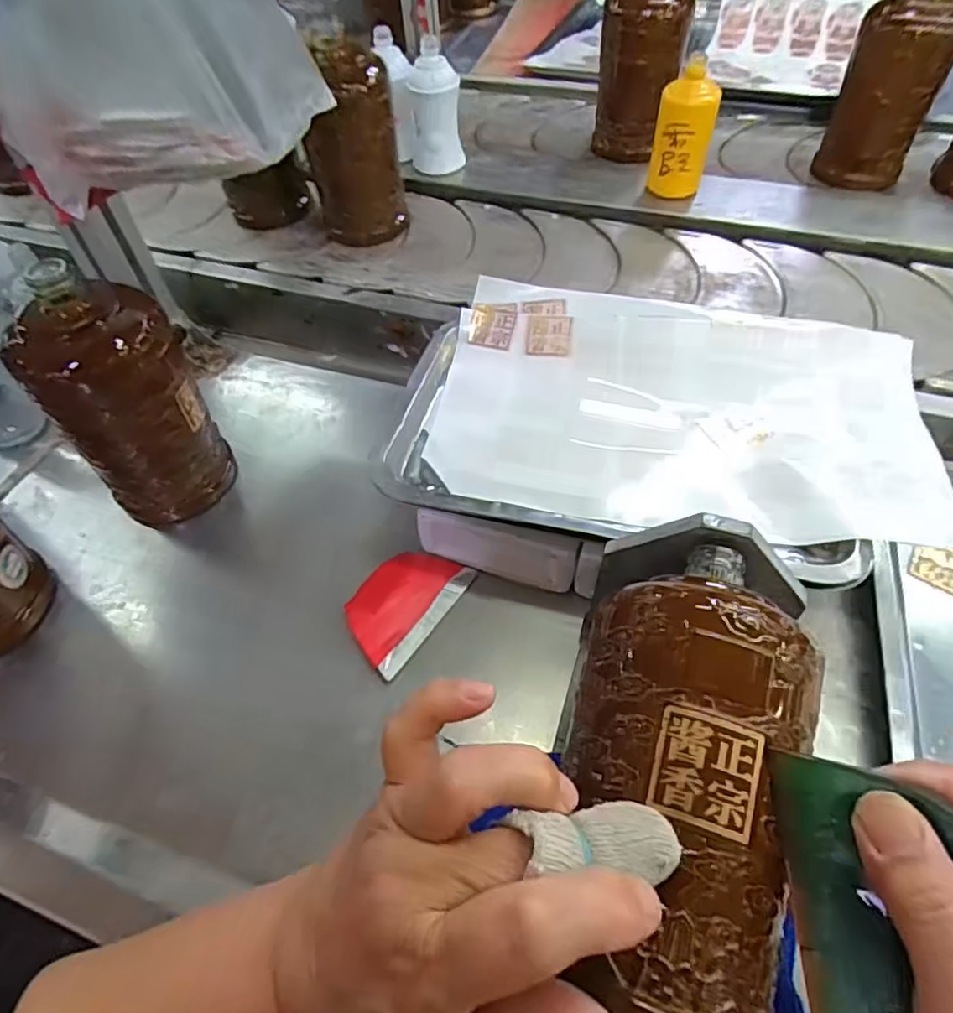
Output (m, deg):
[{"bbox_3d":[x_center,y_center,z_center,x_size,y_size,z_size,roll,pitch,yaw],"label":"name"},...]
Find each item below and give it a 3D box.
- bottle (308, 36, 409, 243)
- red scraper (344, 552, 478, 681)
[{"bbox_3d":[-0.116,-0.340,0.578,0.081,0.160,0.080,-11,54,-5],"label":"bottle"},{"bbox_3d":[-0.049,0.062,0.396,0.055,0.010,0.088,28,61,22],"label":"red scraper"}]

